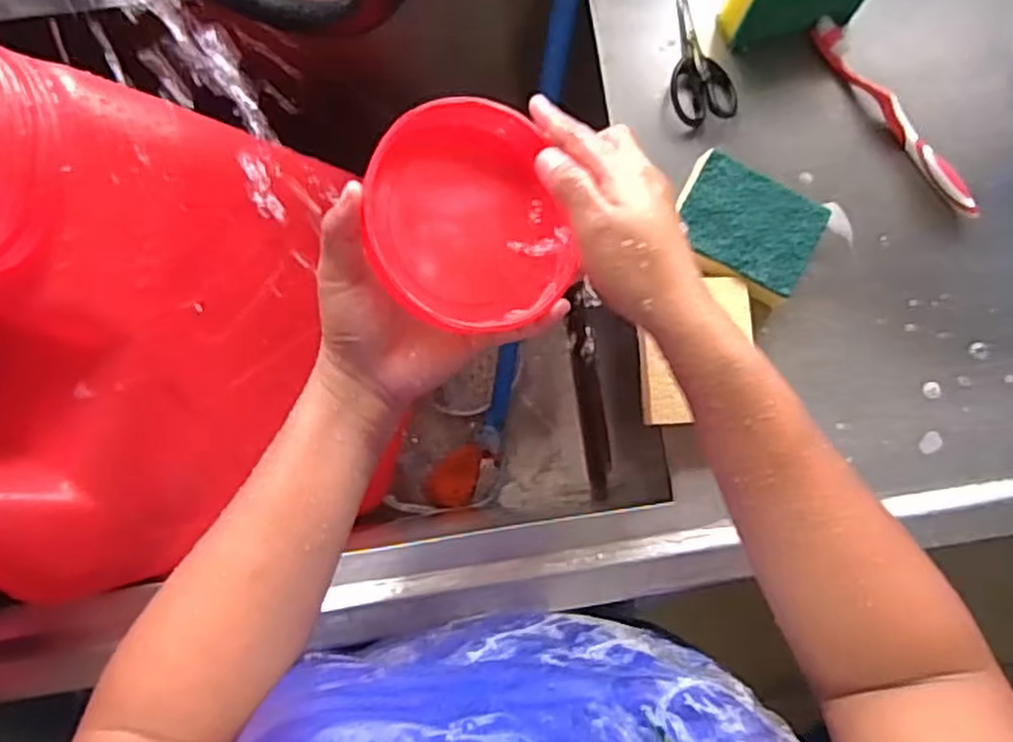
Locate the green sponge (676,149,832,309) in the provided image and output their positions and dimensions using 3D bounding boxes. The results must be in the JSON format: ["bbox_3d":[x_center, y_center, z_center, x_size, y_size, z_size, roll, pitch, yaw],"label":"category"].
[{"bbox_3d":[0.170,-0.101,0.523,0.098,0.033,0.074,26,81,2],"label":"green sponge"}]

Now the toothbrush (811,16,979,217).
[{"bbox_3d":[0.293,-0.191,0.549,0.025,0.019,0.182,-38,85,-8],"label":"toothbrush"}]

